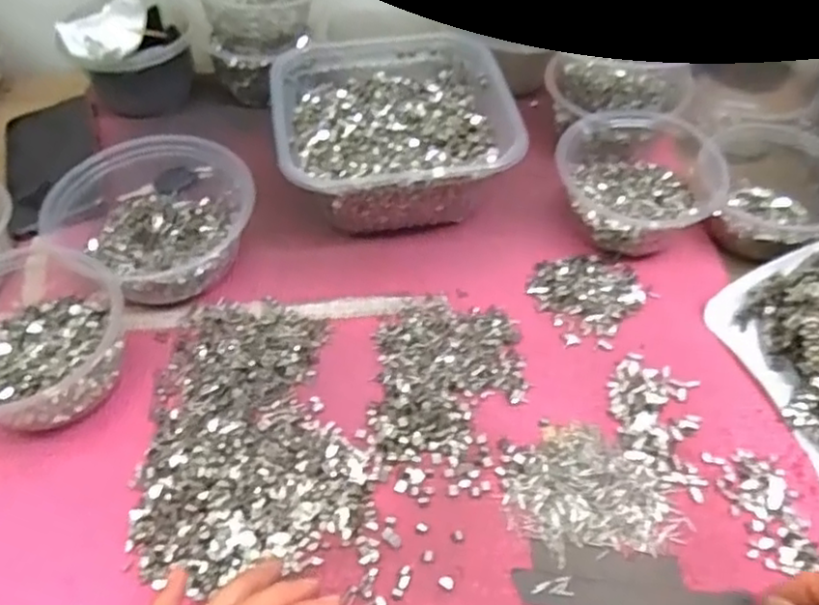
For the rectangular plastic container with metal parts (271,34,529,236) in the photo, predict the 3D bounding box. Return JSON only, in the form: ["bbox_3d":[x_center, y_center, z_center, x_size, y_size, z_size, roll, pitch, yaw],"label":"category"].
[{"bbox_3d":[-0.014,-0.134,0.527,0.173,0.069,0.173,-8,54,-6],"label":"rectangular plastic container with metal parts"}]

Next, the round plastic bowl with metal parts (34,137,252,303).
[{"bbox_3d":[-0.180,-0.069,0.485,0.149,0.058,0.135,26,58,18],"label":"round plastic bowl with metal parts"}]

